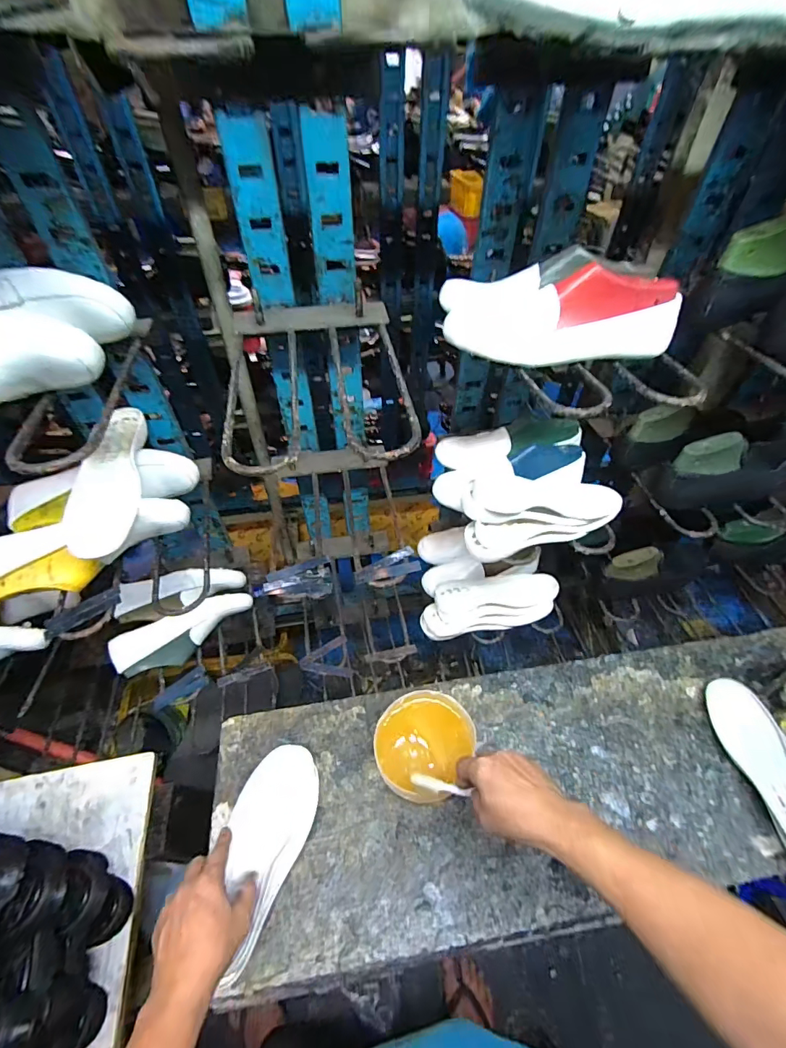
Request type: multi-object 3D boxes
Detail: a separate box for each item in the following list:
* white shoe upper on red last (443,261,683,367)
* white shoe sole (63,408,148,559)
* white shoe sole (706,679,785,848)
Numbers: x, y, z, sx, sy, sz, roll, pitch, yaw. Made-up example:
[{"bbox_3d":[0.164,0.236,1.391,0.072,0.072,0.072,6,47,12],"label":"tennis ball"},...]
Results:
[{"bbox_3d":[0.185,-0.236,0.500,0.251,0.083,0.110,2,50,1],"label":"white shoe upper on red last"},{"bbox_3d":[-0.381,-0.064,0.603,0.077,0.037,0.240,-7,50,-7],"label":"white shoe sole"},{"bbox_3d":[0.570,0.370,0.678,0.091,0.032,0.266,-10,44,12],"label":"white shoe sole"}]

